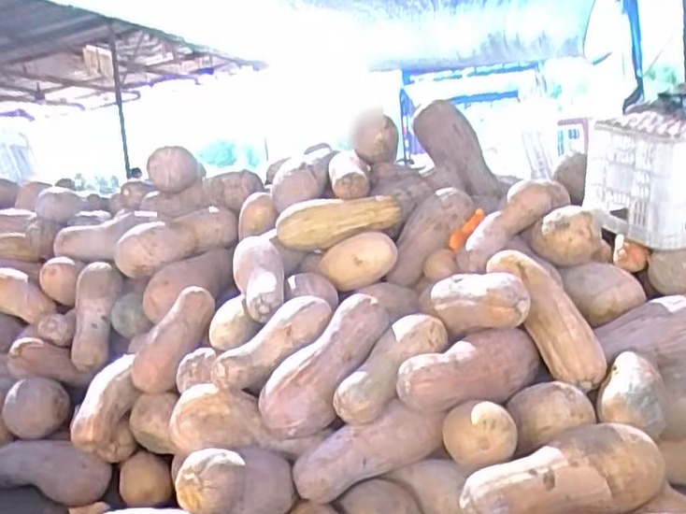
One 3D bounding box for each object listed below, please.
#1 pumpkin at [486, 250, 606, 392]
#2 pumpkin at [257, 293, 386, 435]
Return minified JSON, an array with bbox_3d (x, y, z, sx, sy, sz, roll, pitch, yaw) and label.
[{"bbox_3d":[0.490,0.144,1.662,0.120,0.401,0.122,-12,-27,-36],"label":"pumpkin"},{"bbox_3d":[-0.025,0.250,1.558,0.391,0.137,0.118,-48,27,-25],"label":"pumpkin"}]

